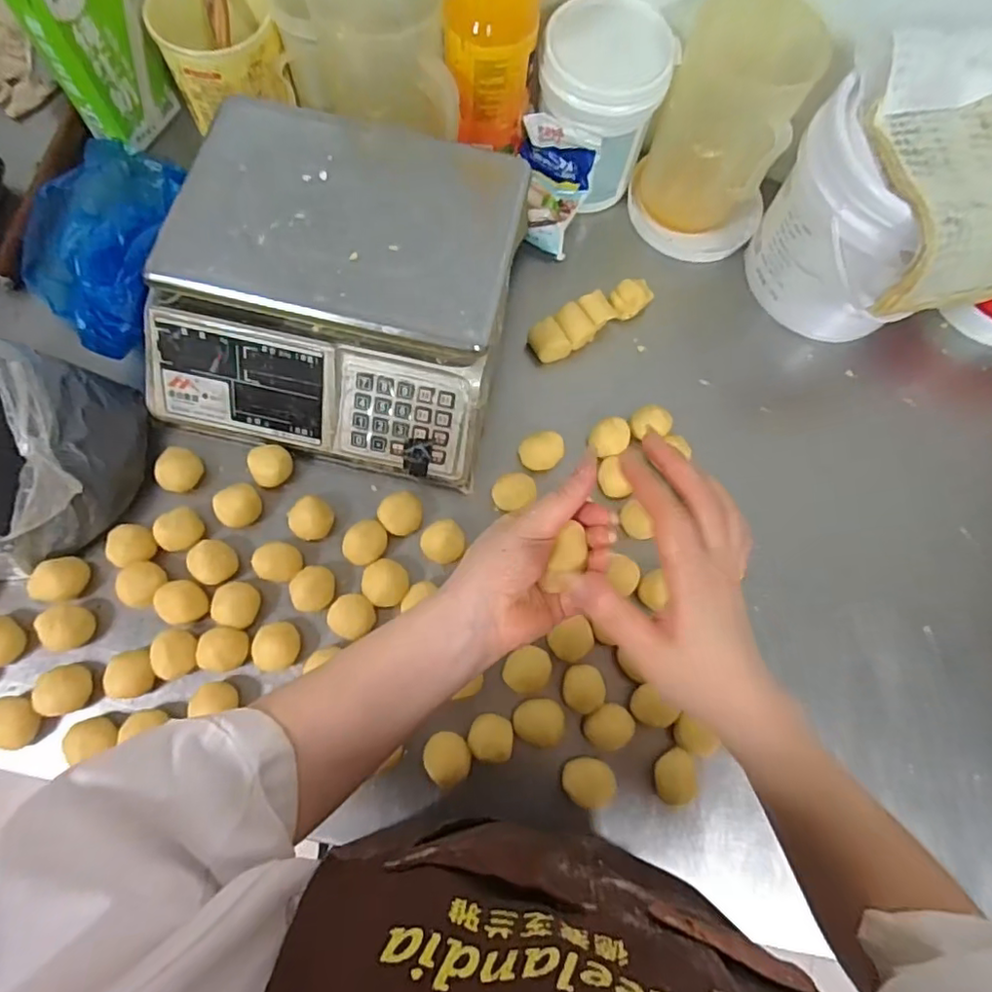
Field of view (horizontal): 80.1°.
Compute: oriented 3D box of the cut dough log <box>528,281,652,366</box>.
[{"bbox_3d":[0.109,-0.199,0.665,0.156,0.034,0.048,-33,79,-12],"label":"cut dough log"}]

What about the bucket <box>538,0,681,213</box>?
[{"bbox_3d":[0.109,-0.424,0.652,0.120,0.159,0.122,1,74,-4],"label":"bucket"}]

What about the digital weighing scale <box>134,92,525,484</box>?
[{"bbox_3d":[-0.150,-0.210,0.588,0.325,0.101,0.325,13,76,2],"label":"digital weighing scale"}]

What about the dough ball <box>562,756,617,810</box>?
[{"bbox_3d":[0.084,0.259,0.541,0.044,0.045,0.040,1,74,-4],"label":"dough ball"}]

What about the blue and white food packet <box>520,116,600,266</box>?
[{"bbox_3d":[0.065,-0.345,0.661,0.083,0.102,0.096,7,76,1],"label":"blue and white food packet"}]

